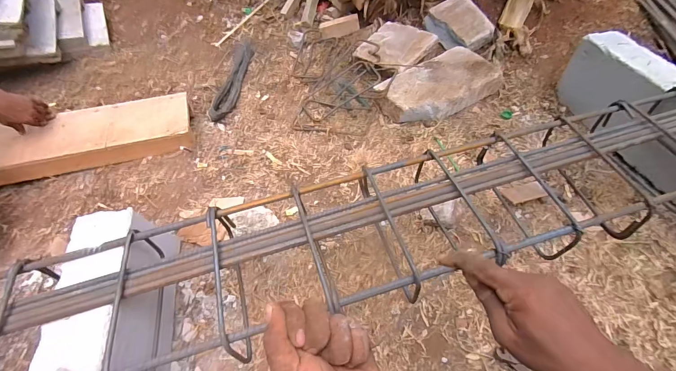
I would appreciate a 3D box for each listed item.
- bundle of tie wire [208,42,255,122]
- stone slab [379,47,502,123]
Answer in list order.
[{"bbox_3d":[-0.377,-0.400,1.204,0.079,0.030,0.460,-1,52,5],"label":"bundle of tie wire"},{"bbox_3d":[0.315,-0.310,1.047,0.365,0.083,0.197,-27,55,-16],"label":"stone slab"}]

